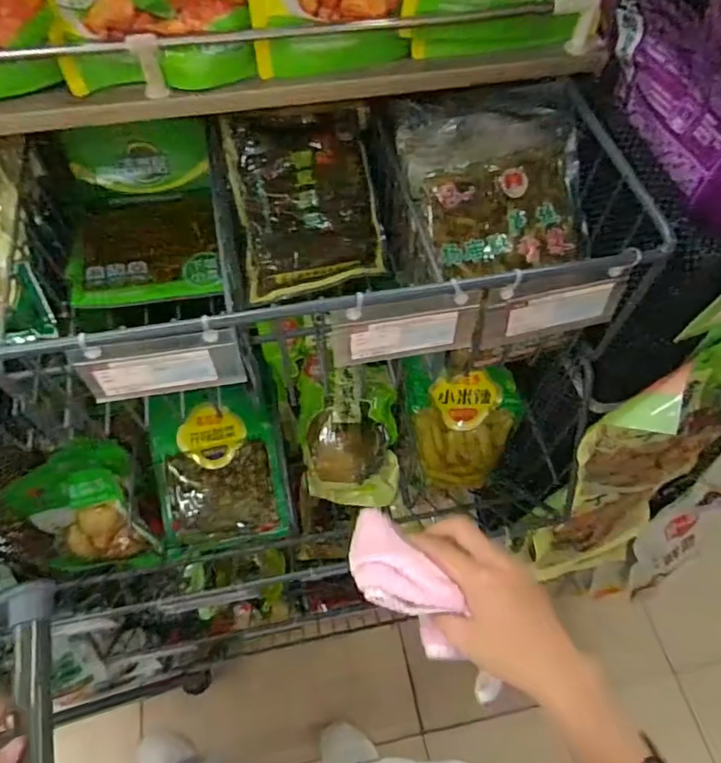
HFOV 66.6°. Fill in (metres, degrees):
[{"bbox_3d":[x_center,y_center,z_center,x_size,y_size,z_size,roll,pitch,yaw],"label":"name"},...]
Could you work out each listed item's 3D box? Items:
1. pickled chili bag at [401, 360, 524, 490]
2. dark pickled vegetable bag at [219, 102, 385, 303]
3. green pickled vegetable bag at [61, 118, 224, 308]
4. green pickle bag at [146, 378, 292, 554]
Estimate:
[{"bbox_3d":[0.126,0.054,0.692,0.138,0.023,0.164,-1,103,-4],"label":"pickled chili bag"},{"bbox_3d":[-0.050,-0.165,0.508,0.126,0.026,0.160,-8,95,0],"label":"dark pickled vegetable bag"},{"bbox_3d":[-0.207,-0.159,0.519,0.132,0.064,0.178,-10,60,-7],"label":"green pickled vegetable bag"},{"bbox_3d":[-0.177,0.108,0.685,0.148,0.026,0.196,-9,87,-7],"label":"green pickle bag"}]

